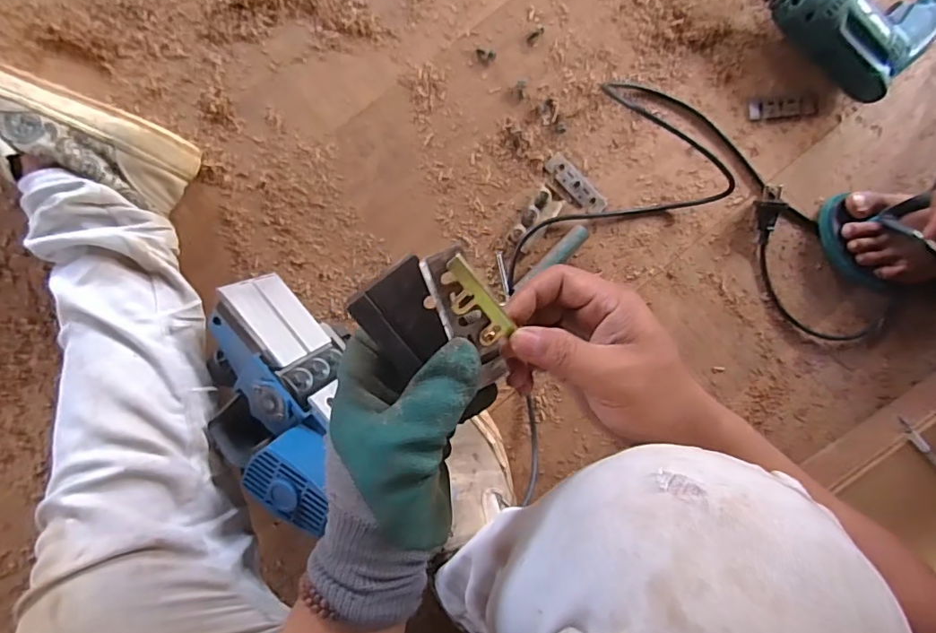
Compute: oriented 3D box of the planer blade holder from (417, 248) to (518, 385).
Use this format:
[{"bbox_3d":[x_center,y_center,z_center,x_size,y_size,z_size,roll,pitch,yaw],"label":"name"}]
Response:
[{"bbox_3d":[0.002,0.000,0.288,0.033,0.009,0.079,-33,112,-5],"label":"planer blade holder"}]

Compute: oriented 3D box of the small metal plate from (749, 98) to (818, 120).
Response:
[{"bbox_3d":[0.374,-0.247,0.621,0.084,0.005,0.021,-5,90,-6],"label":"small metal plate"}]

